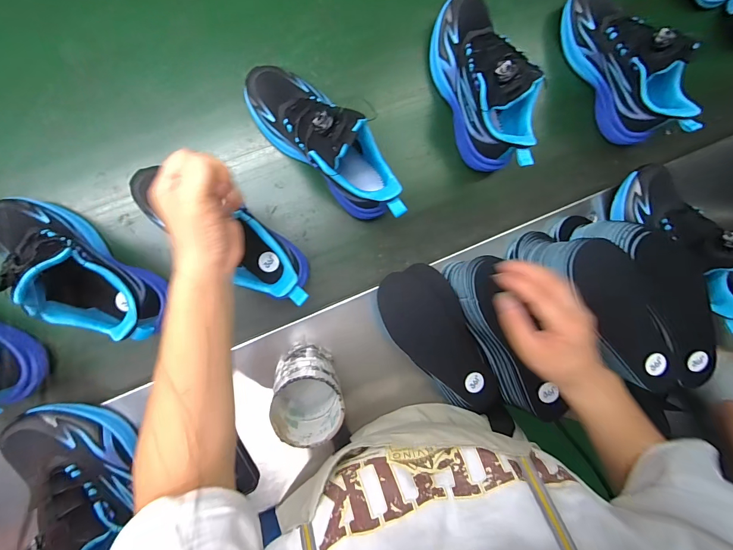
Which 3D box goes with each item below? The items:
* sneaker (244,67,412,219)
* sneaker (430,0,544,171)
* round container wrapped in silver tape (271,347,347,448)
[{"bbox_3d":[-0.049,-0.166,0.439,0.242,0.136,0.076,43,86,-9],"label":"sneaker"},{"bbox_3d":[0.162,-0.262,0.478,0.083,0.115,0.239,-24,97,-7],"label":"sneaker"},{"bbox_3d":[-0.077,0.145,0.462,0.075,0.147,0.083,3,93,-10],"label":"round container wrapped in silver tape"}]

